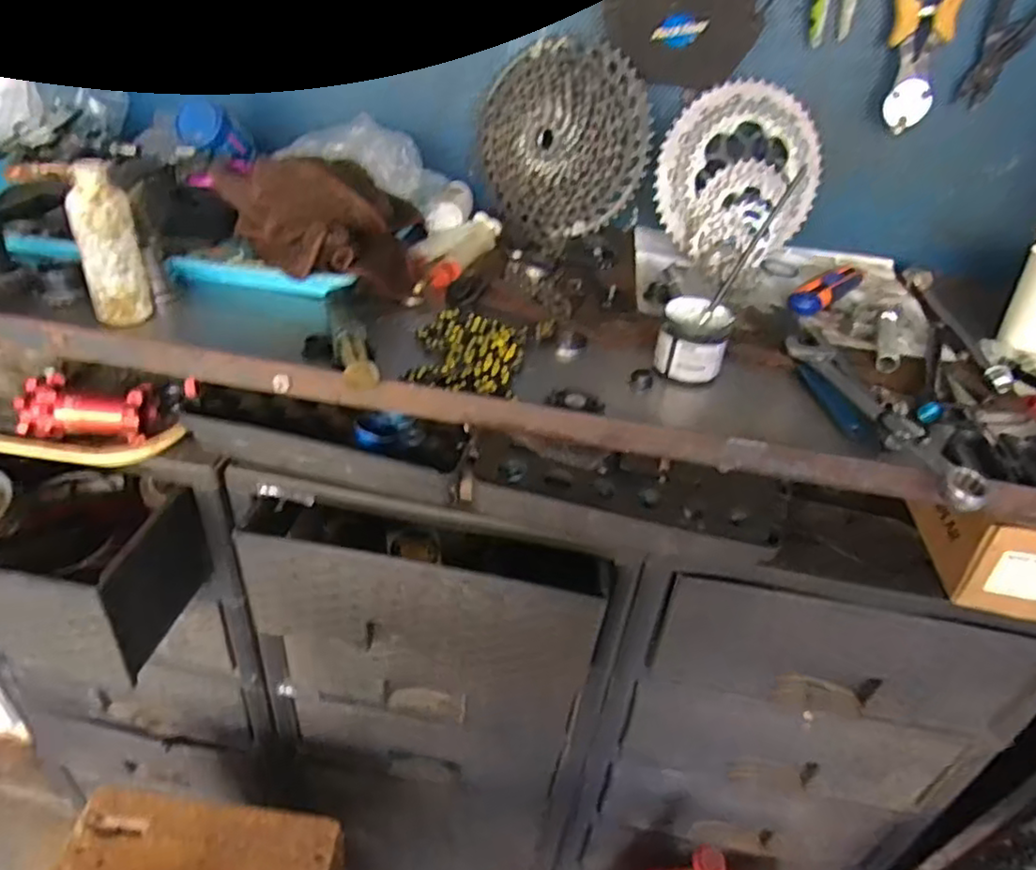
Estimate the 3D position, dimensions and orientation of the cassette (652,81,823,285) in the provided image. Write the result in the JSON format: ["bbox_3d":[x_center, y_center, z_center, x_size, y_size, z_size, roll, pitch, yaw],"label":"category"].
[{"bbox_3d":[0.228,-0.265,0.688,0.170,0.165,0.035,-33,11,2],"label":"cassette"}]

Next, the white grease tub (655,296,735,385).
[{"bbox_3d":[0.139,-0.076,0.532,0.053,0.045,0.054,15,36,10],"label":"white grease tub"}]

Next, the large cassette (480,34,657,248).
[{"bbox_3d":[0.037,-0.303,0.690,0.188,0.192,0.045,-8,15,28],"label":"large cassette"}]

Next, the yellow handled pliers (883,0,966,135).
[{"bbox_3d":[0.362,-0.373,0.611,0.069,0.162,0.026,18,37,14],"label":"yellow handled pliers"}]

